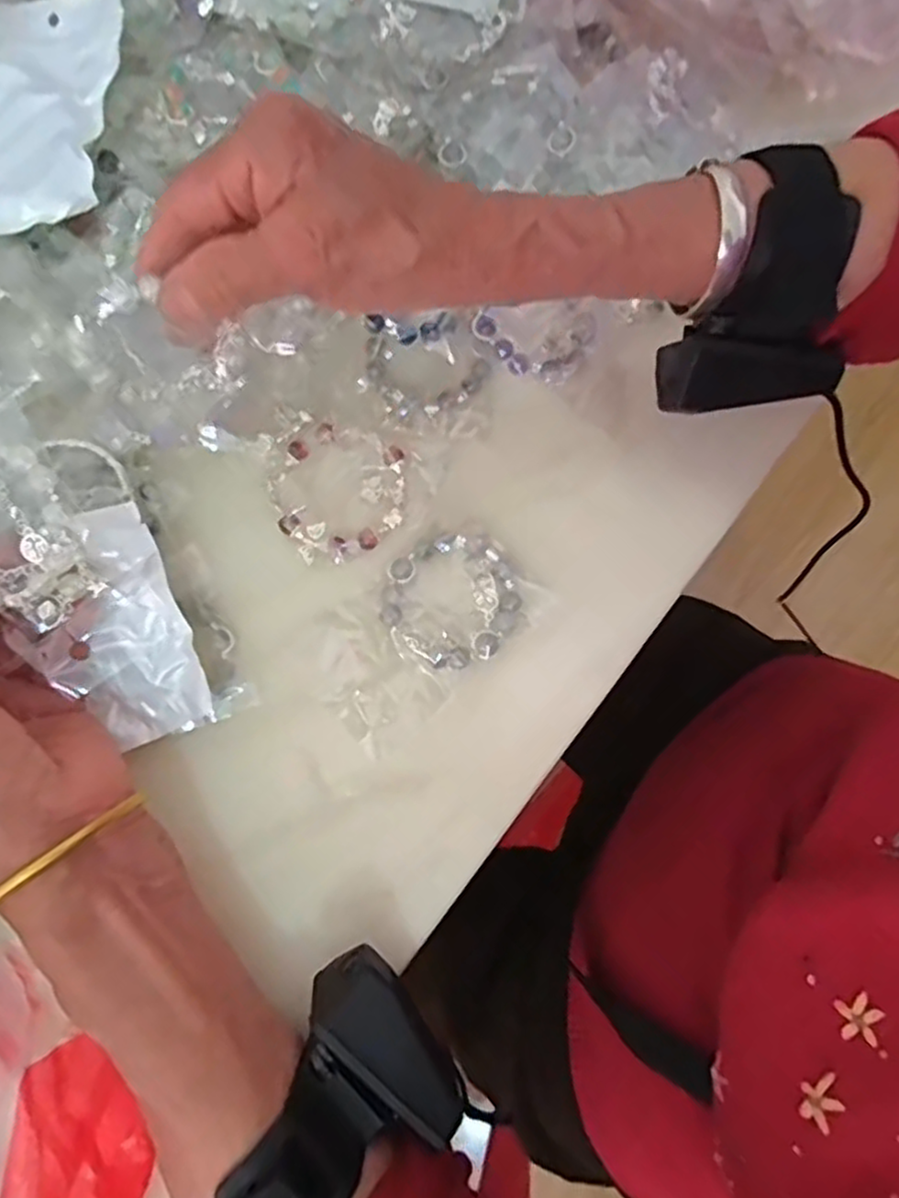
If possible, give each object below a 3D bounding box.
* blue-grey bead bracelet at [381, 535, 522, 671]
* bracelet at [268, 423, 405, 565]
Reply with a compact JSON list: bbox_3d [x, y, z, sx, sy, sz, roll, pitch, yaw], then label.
[{"bbox_3d":[0.000,0.001,0.311,0.058,0.005,0.057,0,77,0],"label":"blue-grey bead bracelet"},{"bbox_3d":[-0.051,-0.049,0.320,0.059,0.006,0.061,-2,77,0],"label":"bracelet"}]

